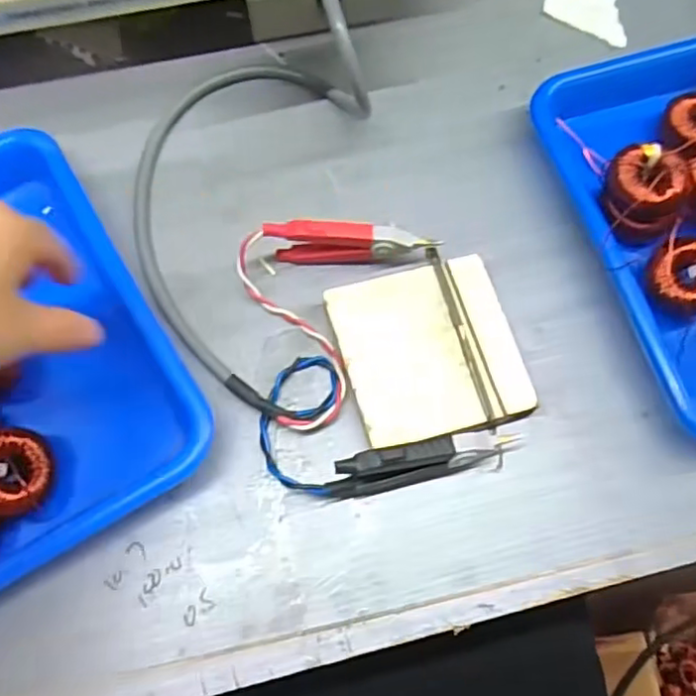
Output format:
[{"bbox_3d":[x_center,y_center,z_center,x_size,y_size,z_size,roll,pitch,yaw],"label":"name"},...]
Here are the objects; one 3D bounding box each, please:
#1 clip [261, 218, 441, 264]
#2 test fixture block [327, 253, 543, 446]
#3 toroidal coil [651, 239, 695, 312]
[{"bbox_3d":[0.002,-0.060,0.369,0.094,0.036,0.015,1,71,1],"label":"clip"},{"bbox_3d":[0.045,0.002,0.355,0.092,0.018,0.097,-15,71,-4],"label":"test fixture block"},{"bbox_3d":[0.190,-0.041,0.349,0.041,0.013,0.040,0,71,1],"label":"toroidal coil"}]

